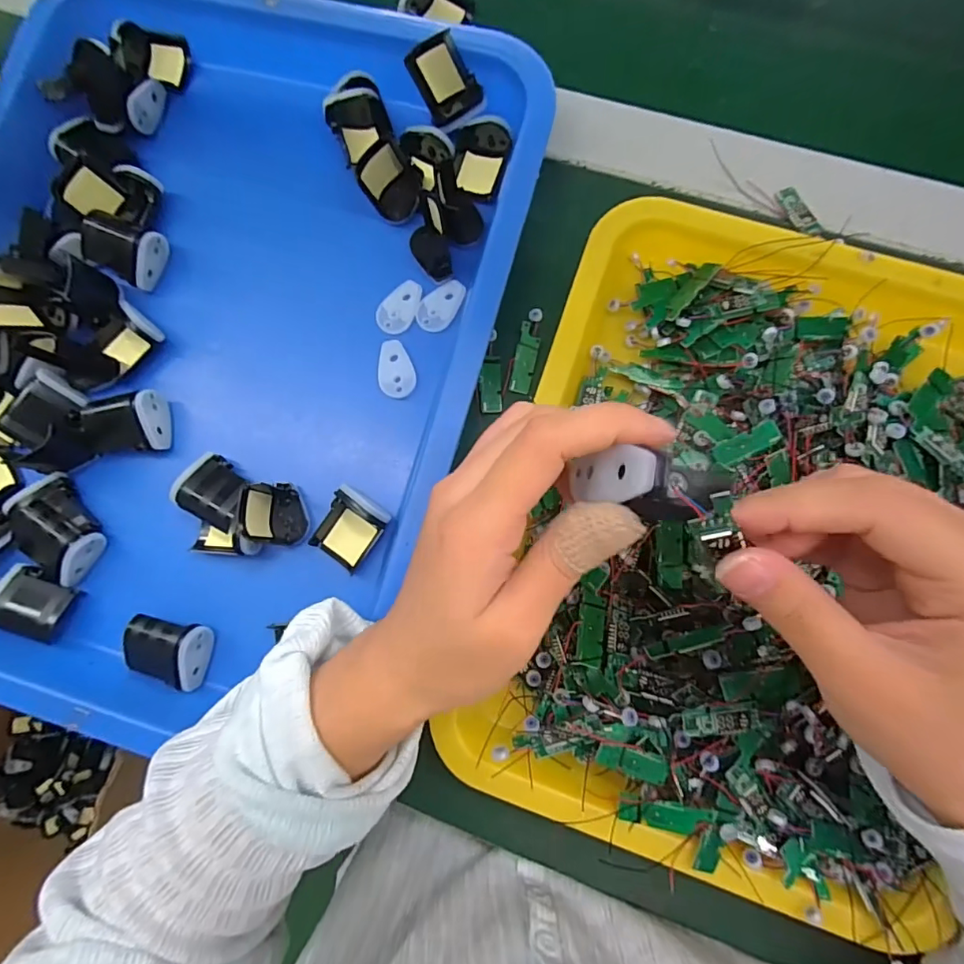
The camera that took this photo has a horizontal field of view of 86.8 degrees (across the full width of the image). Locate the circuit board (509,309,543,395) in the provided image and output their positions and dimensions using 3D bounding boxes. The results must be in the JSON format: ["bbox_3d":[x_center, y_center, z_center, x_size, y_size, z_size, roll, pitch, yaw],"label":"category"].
[{"bbox_3d":[0.028,-0.080,0.309,0.013,0.004,0.053,11,83,5],"label":"circuit board"}]

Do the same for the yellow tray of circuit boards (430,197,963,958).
[{"bbox_3d":[0.142,0.024,0.261,0.257,0.043,0.336,18,84,5],"label":"yellow tray of circuit boards"}]

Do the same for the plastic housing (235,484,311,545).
[{"bbox_3d":[-0.115,0.017,0.284,0.025,0.033,0.034,7,83,4],"label":"plastic housing"}]

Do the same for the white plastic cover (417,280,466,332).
[{"bbox_3d":[-0.025,-0.108,0.311,0.021,0.004,0.035,40,86,7],"label":"white plastic cover"}]

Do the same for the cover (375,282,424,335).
[{"bbox_3d":[-0.050,-0.108,0.314,0.022,0.004,0.035,26,85,6],"label":"cover"}]

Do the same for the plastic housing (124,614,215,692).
[{"bbox_3d":[-0.177,0.094,0.285,0.040,0.021,0.034,13,84,5],"label":"plastic housing"}]

